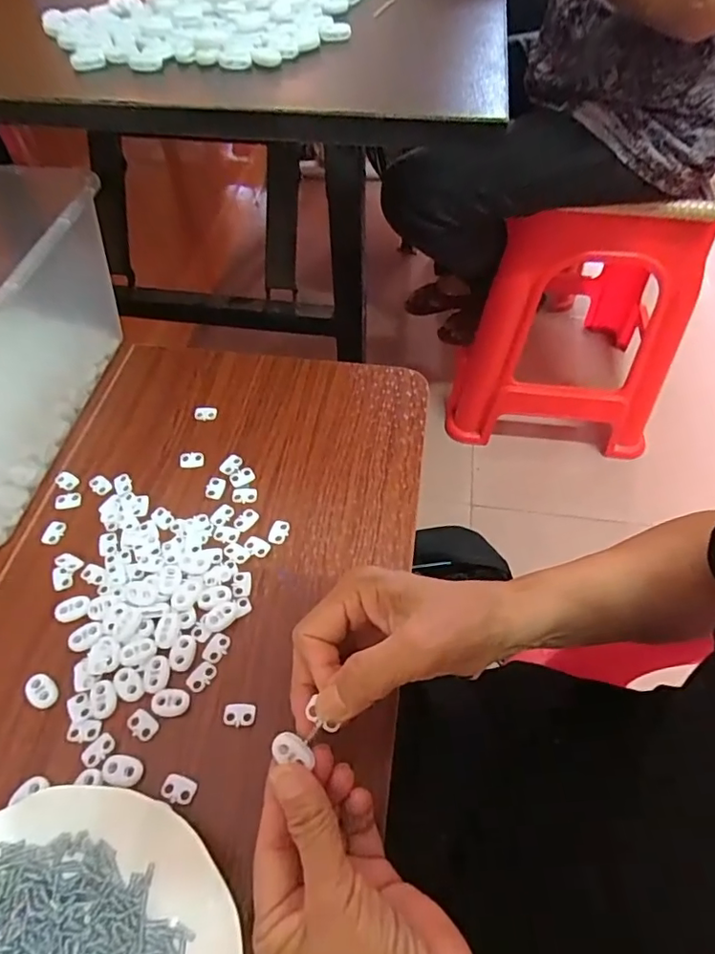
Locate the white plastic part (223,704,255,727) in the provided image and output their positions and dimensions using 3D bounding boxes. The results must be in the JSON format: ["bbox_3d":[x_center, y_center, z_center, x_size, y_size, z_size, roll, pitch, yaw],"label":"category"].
[{"bbox_3d":[-0.072,0.144,0.332,0.019,0.004,0.013,-3,55,-2],"label":"white plastic part"}]

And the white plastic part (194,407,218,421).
[{"bbox_3d":[-0.133,-0.056,0.478,0.019,0.004,0.012,-9,55,-6],"label":"white plastic part"}]

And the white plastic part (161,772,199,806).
[{"bbox_3d":[-0.101,0.176,0.309,0.019,0.004,0.014,13,56,9],"label":"white plastic part"}]

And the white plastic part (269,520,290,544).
[{"bbox_3d":[-0.059,0.041,0.409,0.014,0.004,0.020,9,55,7],"label":"white plastic part"}]

